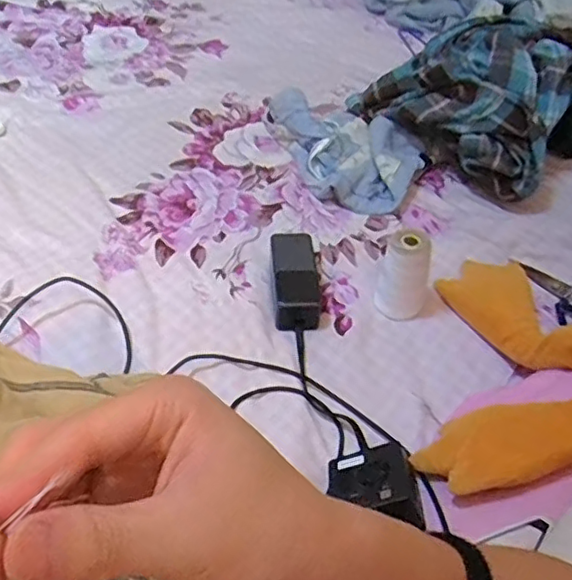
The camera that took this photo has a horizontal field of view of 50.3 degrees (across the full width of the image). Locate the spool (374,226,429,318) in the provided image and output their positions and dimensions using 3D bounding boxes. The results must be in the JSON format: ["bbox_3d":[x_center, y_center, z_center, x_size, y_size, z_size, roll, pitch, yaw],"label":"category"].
[{"bbox_3d":[0.146,-0.020,0.741,0.059,0.101,0.054,16,47,9],"label":"spool"}]

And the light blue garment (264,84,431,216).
[{"bbox_3d":[0.111,-0.233,0.965,0.196,0.069,0.260,-18,51,-21],"label":"light blue garment"}]

